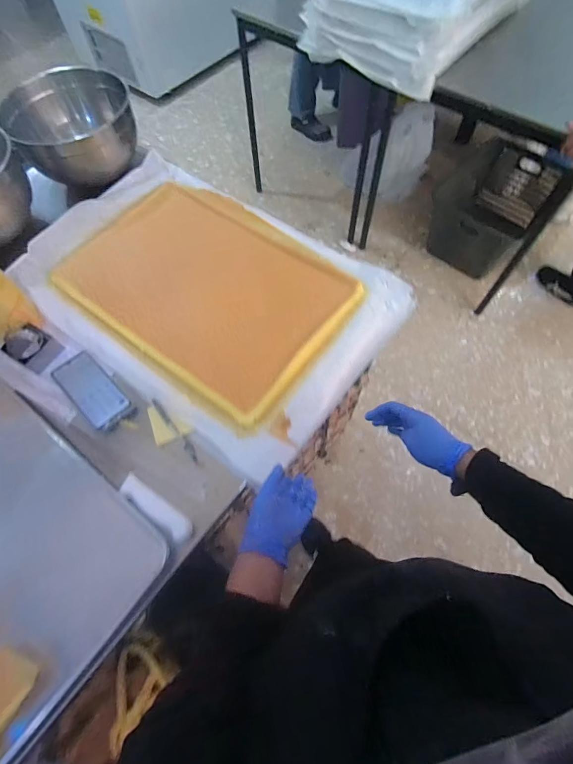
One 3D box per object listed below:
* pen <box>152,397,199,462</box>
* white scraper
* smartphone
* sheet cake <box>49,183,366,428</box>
[{"bbox_3d":[-0.192,0.081,0.628,0.014,0.008,0.139,-36,69,-15],"label":"pen"},{"bbox_3d":[-0.209,0.202,0.585,0.142,0.009,0.034,34,70,16],"label":"white scraper"},{"bbox_3d":[-0.357,0.010,0.663,0.073,0.008,0.152,-42,70,-17],"label":"smartphone"},{"bbox_3d":[-0.158,-0.208,0.751,0.561,0.043,0.399,34,70,16],"label":"sheet cake"}]

